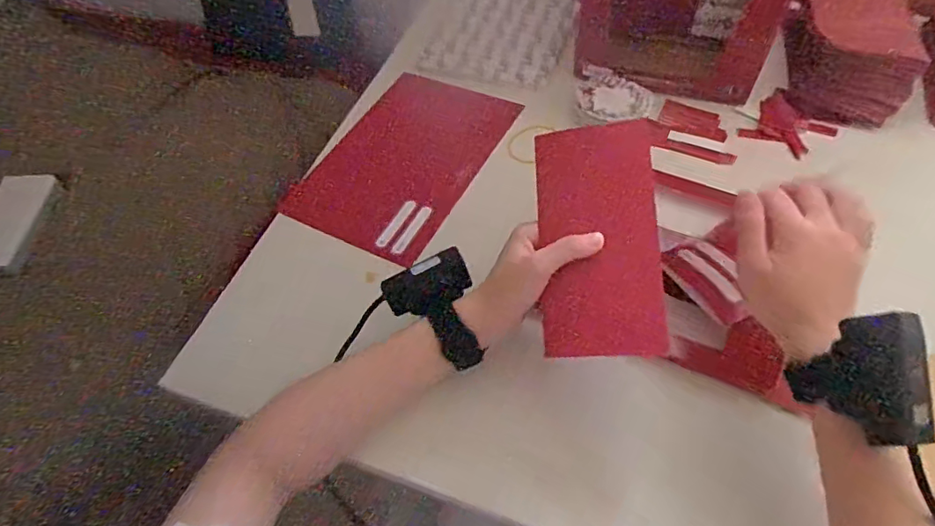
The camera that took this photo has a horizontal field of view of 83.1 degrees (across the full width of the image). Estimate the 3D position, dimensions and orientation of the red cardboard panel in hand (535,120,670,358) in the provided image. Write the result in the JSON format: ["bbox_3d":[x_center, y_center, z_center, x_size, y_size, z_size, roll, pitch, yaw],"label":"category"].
[{"bbox_3d":[0.095,-0.017,0.382,0.085,0.008,0.167,-4,83,7],"label":"red cardboard panel in hand"}]

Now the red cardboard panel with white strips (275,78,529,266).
[{"bbox_3d":[-0.070,-0.120,0.597,0.171,0.011,0.246,25,64,18],"label":"red cardboard panel with white strips"}]

